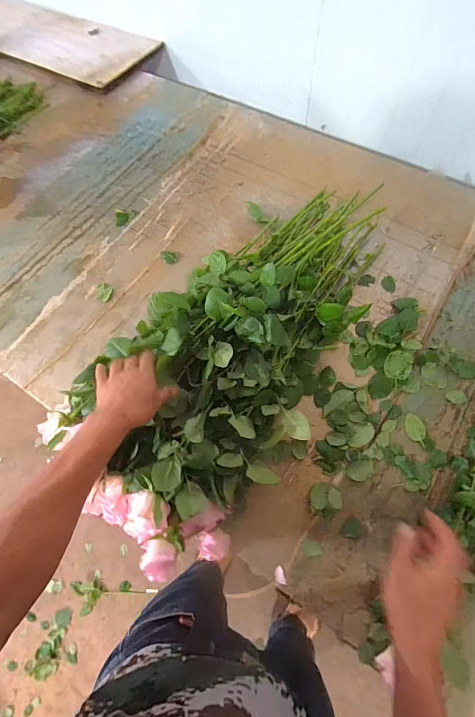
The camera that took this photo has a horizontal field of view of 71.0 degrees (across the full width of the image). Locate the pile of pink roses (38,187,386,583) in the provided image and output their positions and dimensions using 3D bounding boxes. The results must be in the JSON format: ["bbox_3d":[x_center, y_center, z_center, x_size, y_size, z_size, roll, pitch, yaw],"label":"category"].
[{"bbox_3d":[0.023,-0.036,0.619,0.321,0.156,0.745,29,67,13],"label":"pile of pink roses"}]

